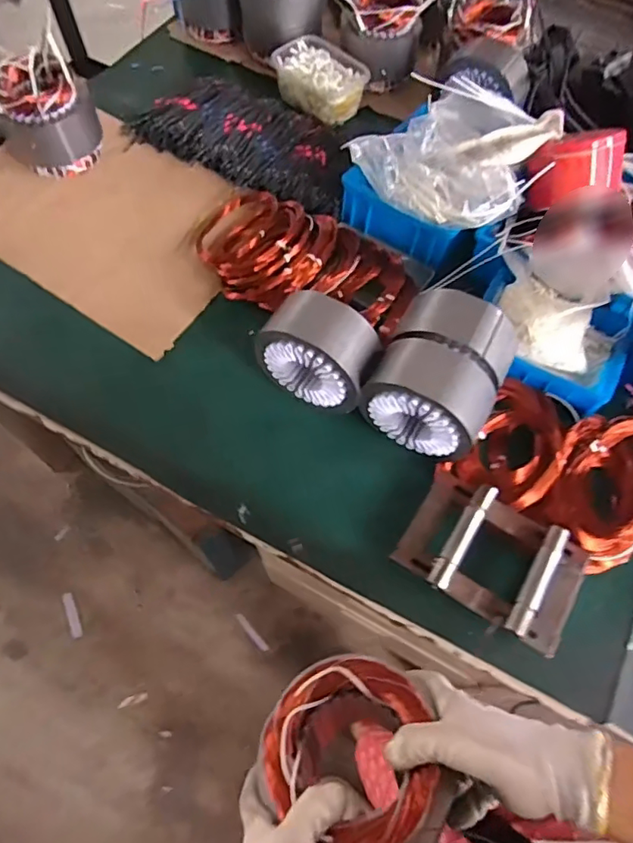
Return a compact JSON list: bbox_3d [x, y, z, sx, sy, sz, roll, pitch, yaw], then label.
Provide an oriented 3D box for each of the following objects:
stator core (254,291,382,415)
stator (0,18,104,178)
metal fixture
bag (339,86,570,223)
[{"bbox_3d":[0.003,-0.090,0.693,0.146,0.125,0.088,30,67,13],"label":"stator core"},{"bbox_3d":[-0.446,-0.507,0.879,0.123,0.176,0.130,0,64,-1],"label":"stator"},{"bbox_3d":[0.208,0.160,0.640,0.196,0.055,0.136,29,67,12],"label":"metal fixture"},{"bbox_3d":[0.202,-0.398,0.787,0.246,0.071,0.235,28,67,12],"label":"bag"}]

